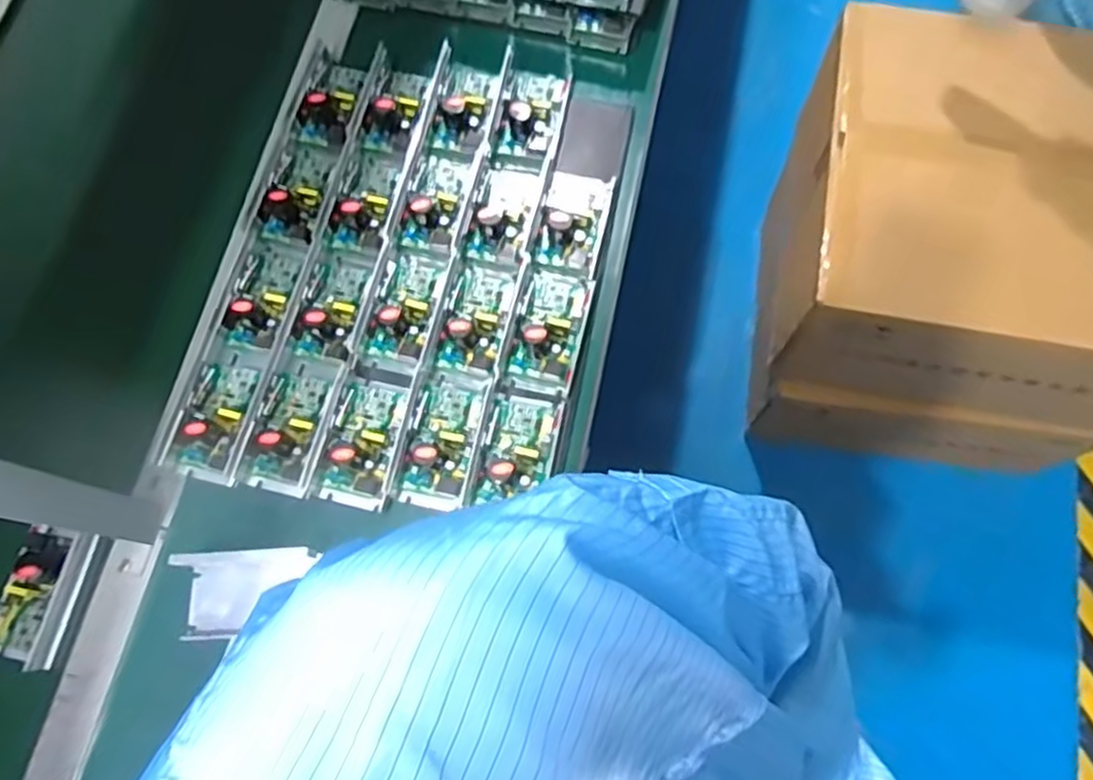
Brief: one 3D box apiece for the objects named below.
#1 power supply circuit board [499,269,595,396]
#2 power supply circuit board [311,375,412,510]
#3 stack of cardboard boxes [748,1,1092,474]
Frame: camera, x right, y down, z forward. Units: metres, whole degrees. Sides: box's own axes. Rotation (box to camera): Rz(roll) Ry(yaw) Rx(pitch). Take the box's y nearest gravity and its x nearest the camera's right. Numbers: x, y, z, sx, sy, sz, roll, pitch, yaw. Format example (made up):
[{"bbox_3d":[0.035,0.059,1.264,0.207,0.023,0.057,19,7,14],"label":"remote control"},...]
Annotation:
[{"bbox_3d":[0.005,-0.073,0.779,0.072,0.052,0.143,14,74,7],"label":"power supply circuit board"},{"bbox_3d":[-0.184,0.043,0.737,0.069,0.047,0.123,11,73,6],"label":"power supply circuit board"},{"bbox_3d":[0.674,-0.207,1.238,0.554,0.552,0.538,8,73,5],"label":"stack of cardboard boxes"}]

